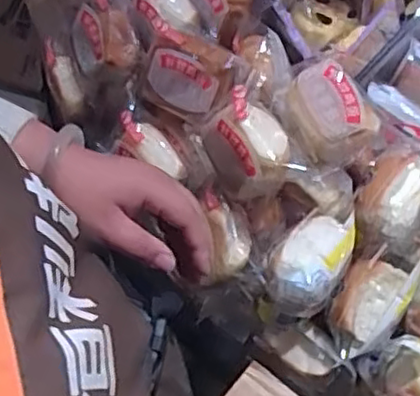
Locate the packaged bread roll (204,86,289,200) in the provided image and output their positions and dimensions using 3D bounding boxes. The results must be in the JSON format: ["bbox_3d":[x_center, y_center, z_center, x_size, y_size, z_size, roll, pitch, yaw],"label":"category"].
[{"bbox_3d":[0.036,-0.050,0.641,0.065,0.057,0.093,-33,70,-12],"label":"packaged bread roll"}]

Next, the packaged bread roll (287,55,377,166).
[{"bbox_3d":[0.112,-0.090,0.647,0.082,0.045,0.100,-37,71,-13],"label":"packaged bread roll"}]

